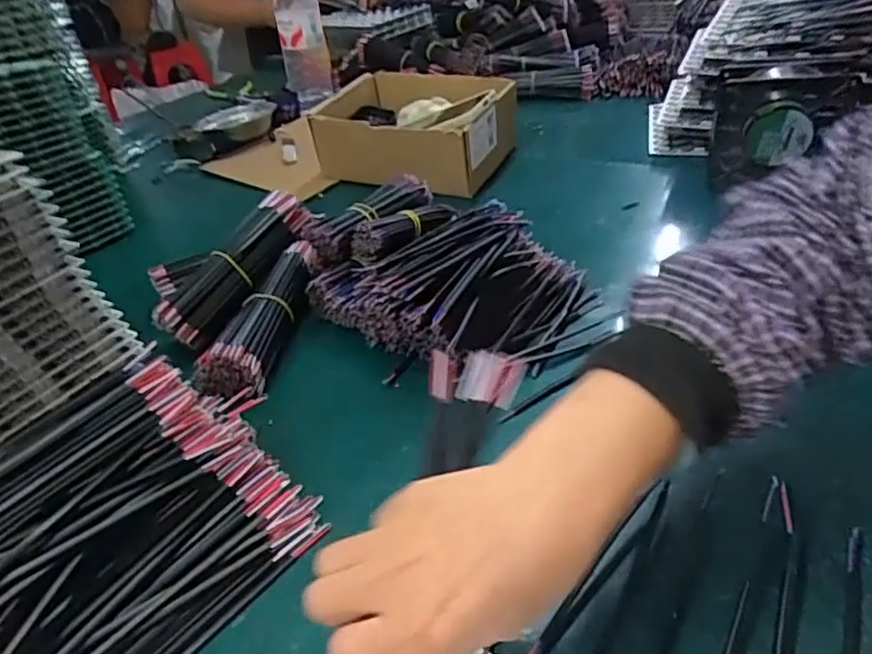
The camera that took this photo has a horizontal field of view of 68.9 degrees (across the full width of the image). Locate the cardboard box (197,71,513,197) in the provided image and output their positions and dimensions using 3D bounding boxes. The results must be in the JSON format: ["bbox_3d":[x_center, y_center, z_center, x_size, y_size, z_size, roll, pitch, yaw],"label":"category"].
[{"bbox_3d":[-0.111,-0.257,0.840,0.402,0.102,0.167,6,38,20],"label":"cardboard box"}]

